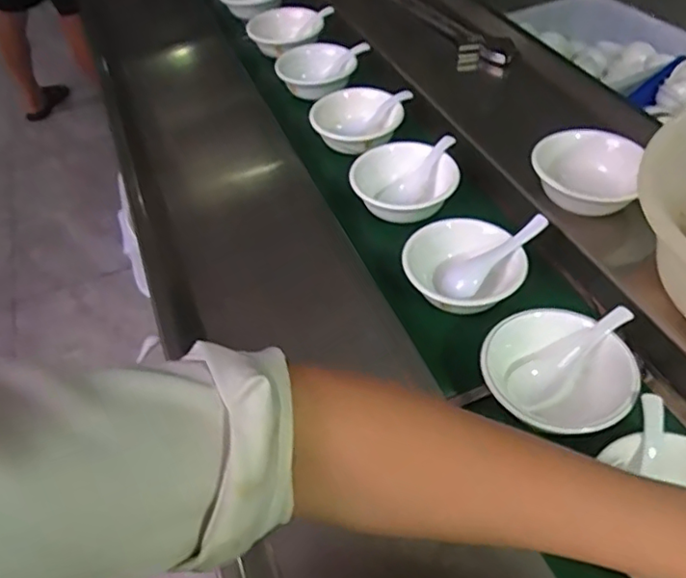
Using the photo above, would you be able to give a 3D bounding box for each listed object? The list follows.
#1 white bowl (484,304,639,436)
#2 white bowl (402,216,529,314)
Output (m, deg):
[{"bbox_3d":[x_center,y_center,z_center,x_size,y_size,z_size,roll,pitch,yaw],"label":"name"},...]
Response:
[{"bbox_3d":[0.171,0.070,0.484,0.113,0.047,0.107,-1,52,2],"label":"white bowl"},{"bbox_3d":[0.115,-0.021,0.574,0.116,0.042,0.098,-6,52,-2],"label":"white bowl"}]

